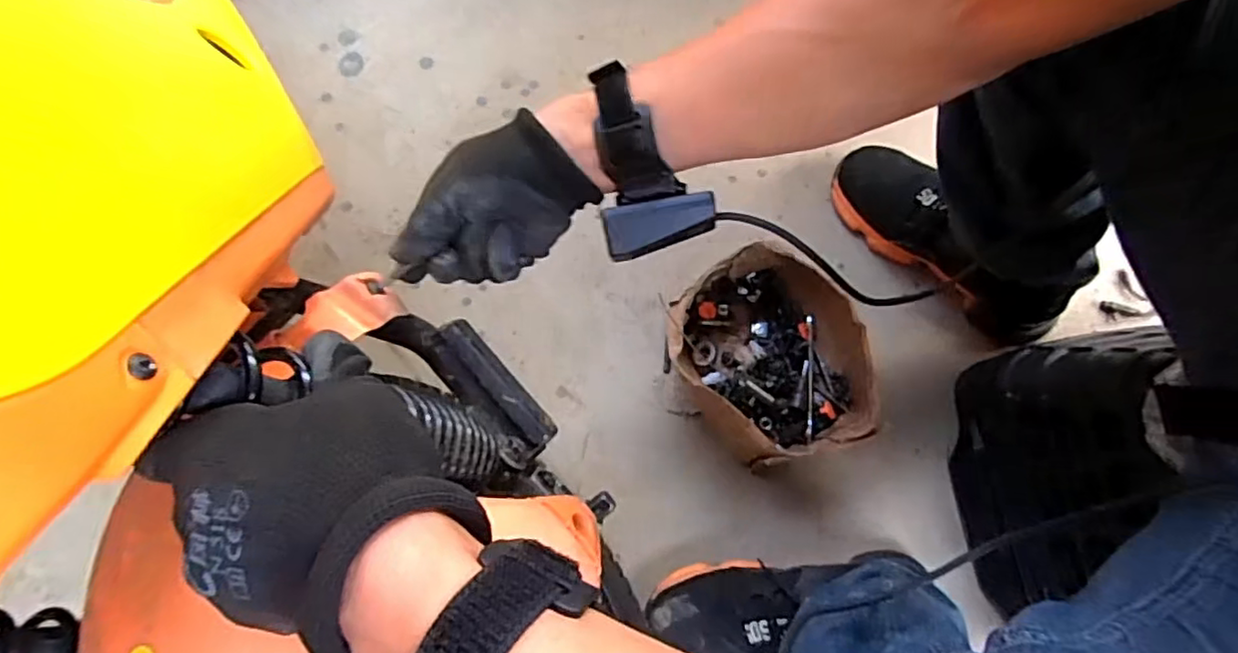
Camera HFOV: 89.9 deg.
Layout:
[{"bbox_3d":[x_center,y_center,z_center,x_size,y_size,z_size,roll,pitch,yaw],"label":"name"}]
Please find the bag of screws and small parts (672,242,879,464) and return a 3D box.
[{"bbox_3d":[0.155,0.034,0.624,0.176,0.091,0.205,-39,78,-8],"label":"bag of screws and small parts"}]

